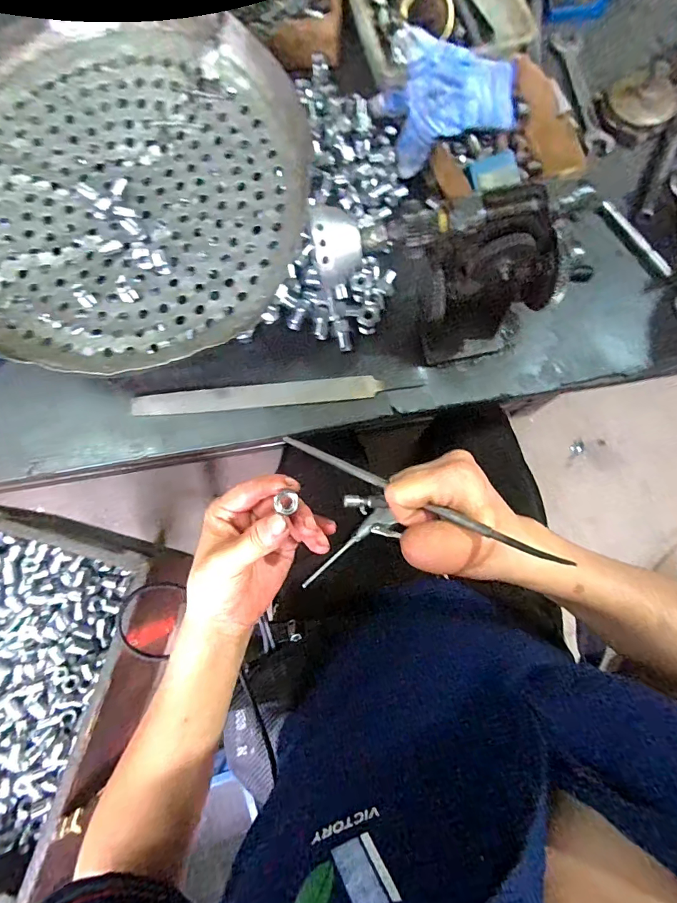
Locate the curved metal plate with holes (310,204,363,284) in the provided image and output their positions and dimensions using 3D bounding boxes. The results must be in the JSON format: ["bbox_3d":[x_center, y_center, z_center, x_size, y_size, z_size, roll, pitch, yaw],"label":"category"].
[{"bbox_3d":[-0.003,-0.139,0.289,0.034,0.016,0.046,-17,116,-25],"label":"curved metal plate with holes"}]

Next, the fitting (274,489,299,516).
[{"bbox_3d":[-0.032,0.032,0.269,0.014,0.006,0.016,40,82,8],"label":"fitting"}]

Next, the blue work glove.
[{"bbox_3d":[0.115,-0.399,0.466,0.148,0.073,0.131,-21,79,-3],"label":"blue work glove"}]

